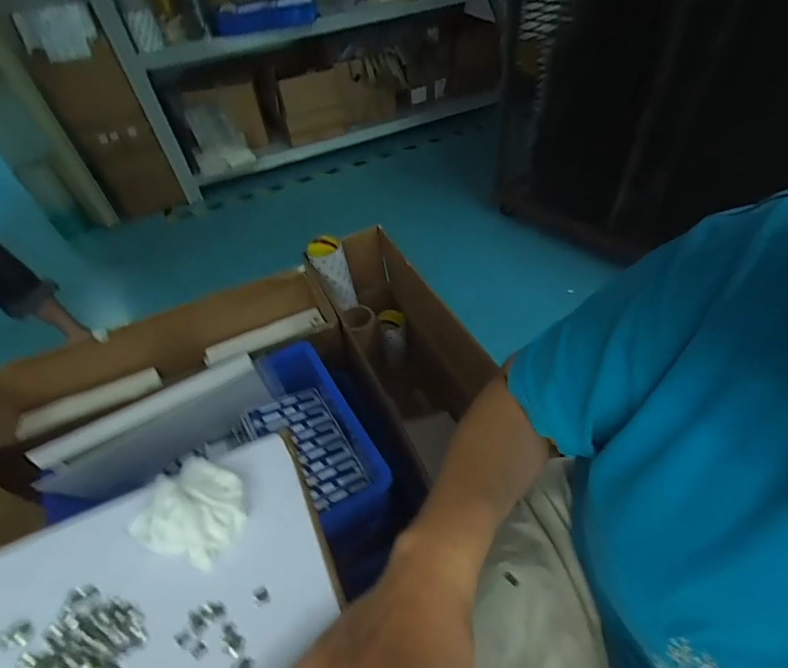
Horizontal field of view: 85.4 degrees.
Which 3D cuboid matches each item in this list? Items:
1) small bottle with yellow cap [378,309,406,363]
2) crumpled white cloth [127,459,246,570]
[{"bbox_3d":[-0.002,-0.003,1.293,0.080,0.067,0.160,-8,63,-1],"label":"small bottle with yellow cap"},{"bbox_3d":[-0.138,0.123,0.300,0.067,0.022,0.062,14,50,18],"label":"crumpled white cloth"}]

